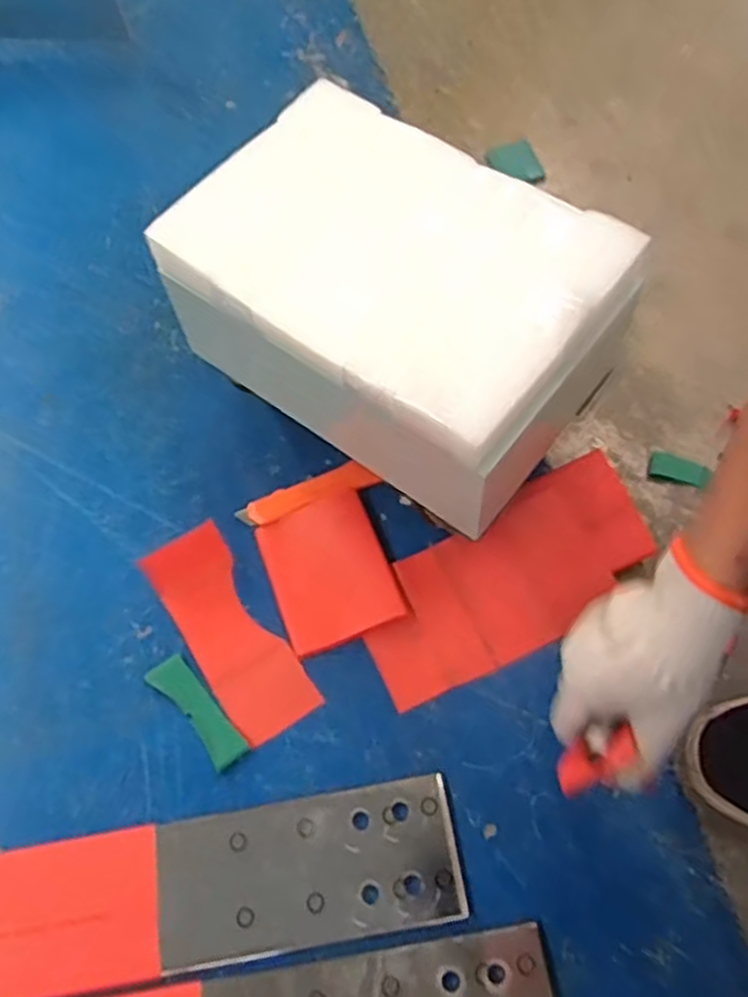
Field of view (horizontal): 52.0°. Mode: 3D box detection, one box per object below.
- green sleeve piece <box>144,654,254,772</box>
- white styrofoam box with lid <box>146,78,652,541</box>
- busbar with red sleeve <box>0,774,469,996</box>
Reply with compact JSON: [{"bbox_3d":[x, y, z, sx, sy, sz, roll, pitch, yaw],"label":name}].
[{"bbox_3d":[-0.139,0.168,0.608,0.030,0.008,0.101,-40,68,-15],"label":"green sleeve piece"},{"bbox_3d":[0.018,-0.137,0.580,0.317,0.128,0.226,35,71,18],"label":"white styrofoam box with lid"},{"bbox_3d":[-0.308,0.303,0.530,0.718,0.009,0.092,-9,64,-1],"label":"busbar with red sleeve"}]

